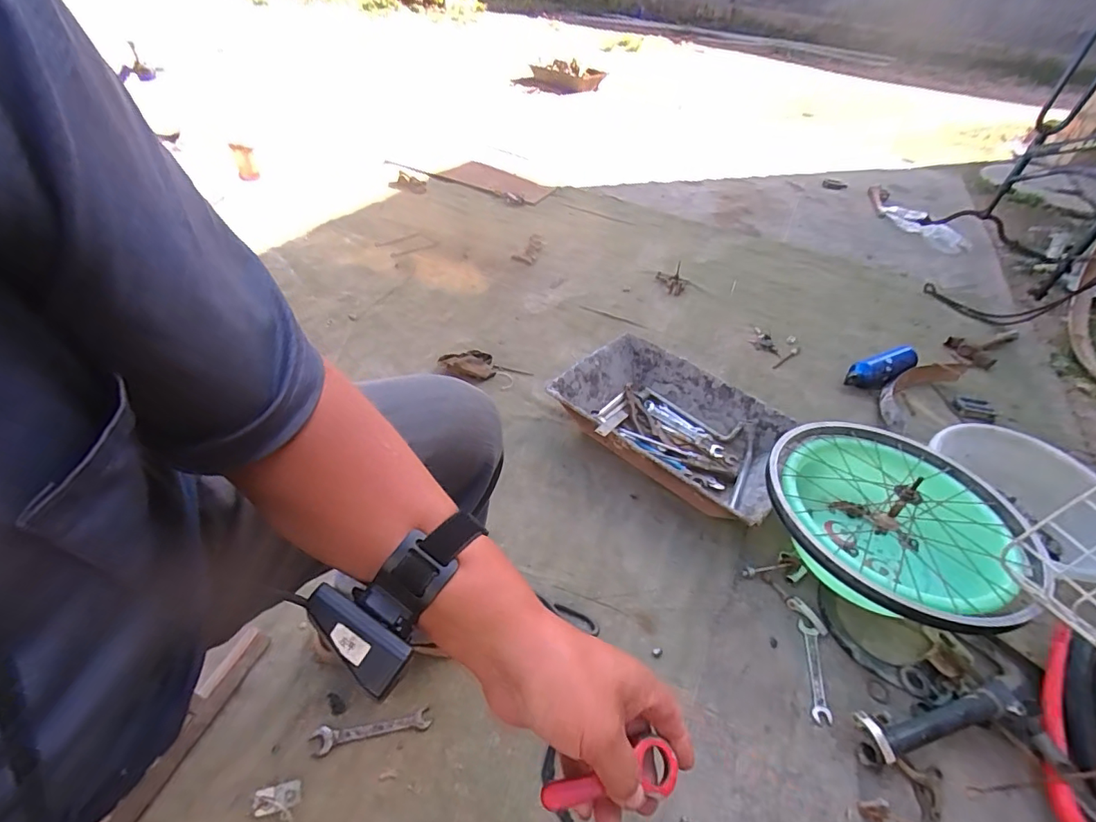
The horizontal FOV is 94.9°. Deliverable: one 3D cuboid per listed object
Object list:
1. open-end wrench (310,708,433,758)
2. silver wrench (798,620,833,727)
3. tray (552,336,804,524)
[{"bbox_3d":[-0.234,0.428,0.671,0.147,0.005,0.032,-2,49,-15],"label":"open-end wrench"},{"bbox_3d":[0.414,0.402,0.782,0.030,0.004,0.147,9,45,8],"label":"silver wrench"},{"bbox_3d":[0.265,0.033,1.084,0.477,0.109,0.320,30,51,26],"label":"tray"}]

